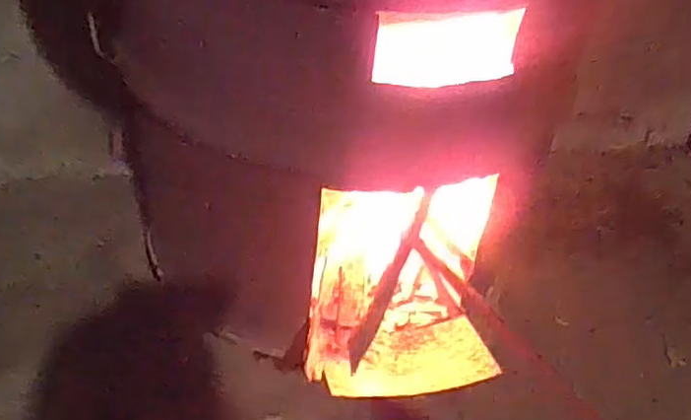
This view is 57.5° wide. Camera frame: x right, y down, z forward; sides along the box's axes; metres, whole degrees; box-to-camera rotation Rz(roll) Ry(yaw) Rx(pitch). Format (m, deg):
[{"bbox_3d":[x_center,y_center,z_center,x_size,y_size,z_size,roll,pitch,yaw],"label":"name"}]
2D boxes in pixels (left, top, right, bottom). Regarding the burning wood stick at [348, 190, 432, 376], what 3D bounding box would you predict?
[{"bbox_3d":[0.048,0.066,0.645,0.018,0.017,0.212,20,61,15],"label":"burning wood stick"}]

